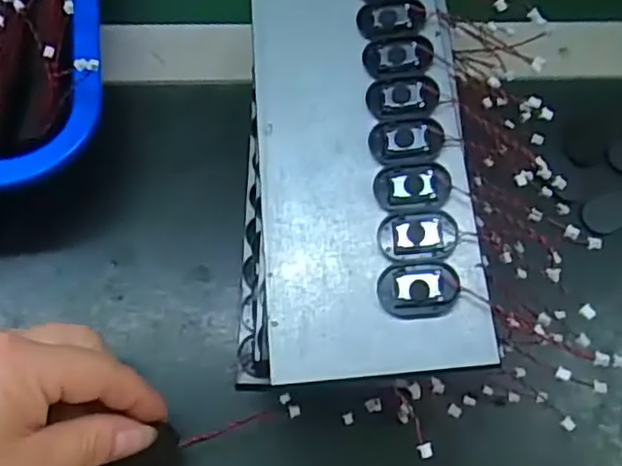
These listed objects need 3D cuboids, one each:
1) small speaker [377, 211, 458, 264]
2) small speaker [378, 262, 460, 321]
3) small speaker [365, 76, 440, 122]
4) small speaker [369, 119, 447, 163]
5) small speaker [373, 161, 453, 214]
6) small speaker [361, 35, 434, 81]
[{"bbox_3d":[0.039,0.001,0.241,0.028,0.004,0.019,-3,68,-4],"label":"small speaker"},{"bbox_3d":[0.039,0.020,0.235,0.028,0.004,0.019,-3,68,-4],"label":"small speaker"},{"bbox_3d":[0.037,-0.054,0.264,0.028,0.004,0.020,-2,68,-4],"label":"small speaker"},{"bbox_3d":[0.037,-0.036,0.257,0.028,0.004,0.019,-4,69,-4],"label":"small speaker"},{"bbox_3d":[0.039,-0.018,0.248,0.028,0.004,0.020,-3,68,-4],"label":"small speaker"},{"bbox_3d":[0.036,-0.073,0.272,0.028,0.004,0.019,-7,69,-5],"label":"small speaker"}]

